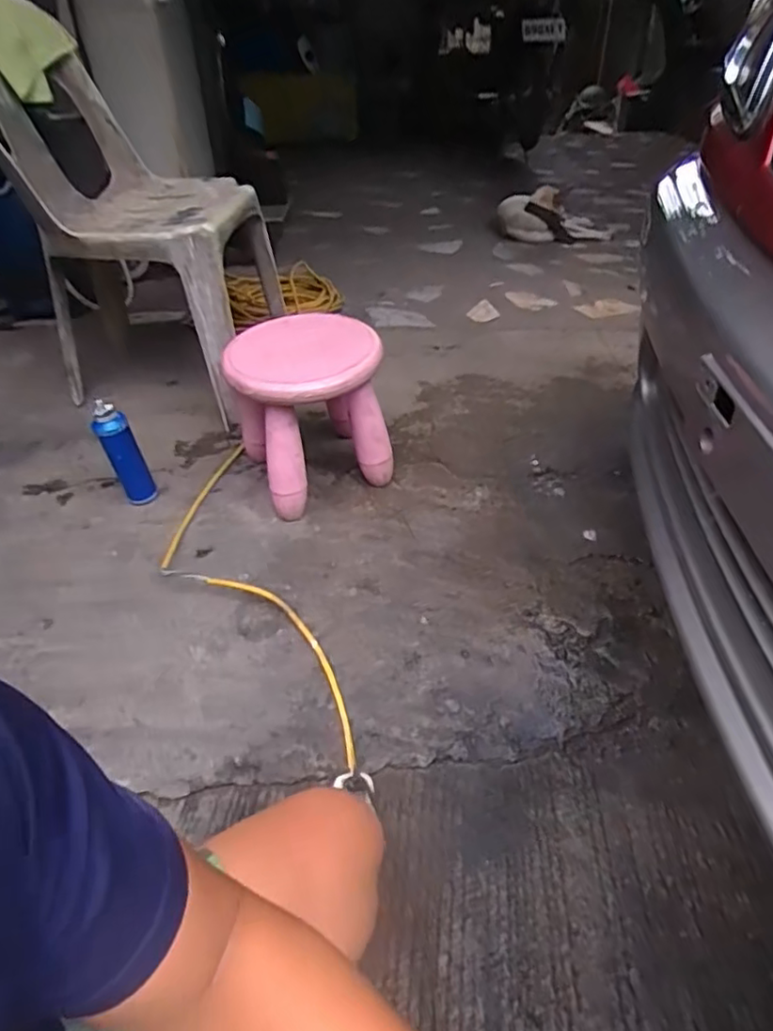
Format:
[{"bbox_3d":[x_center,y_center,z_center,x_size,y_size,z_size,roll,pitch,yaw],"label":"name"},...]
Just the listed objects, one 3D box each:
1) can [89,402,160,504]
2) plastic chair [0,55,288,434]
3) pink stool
[{"bbox_3d":[-0.518,-0.119,1.207,0.070,0.214,0.056,-16,42,-16],"label":"can"},{"bbox_3d":[-0.598,-0.679,1.414,0.581,0.744,0.605,-1,40,1],"label":"plastic chair"},{"bbox_3d":[-0.150,-0.199,1.186,0.261,0.291,0.255,-13,41,-13],"label":"pink stool"}]

